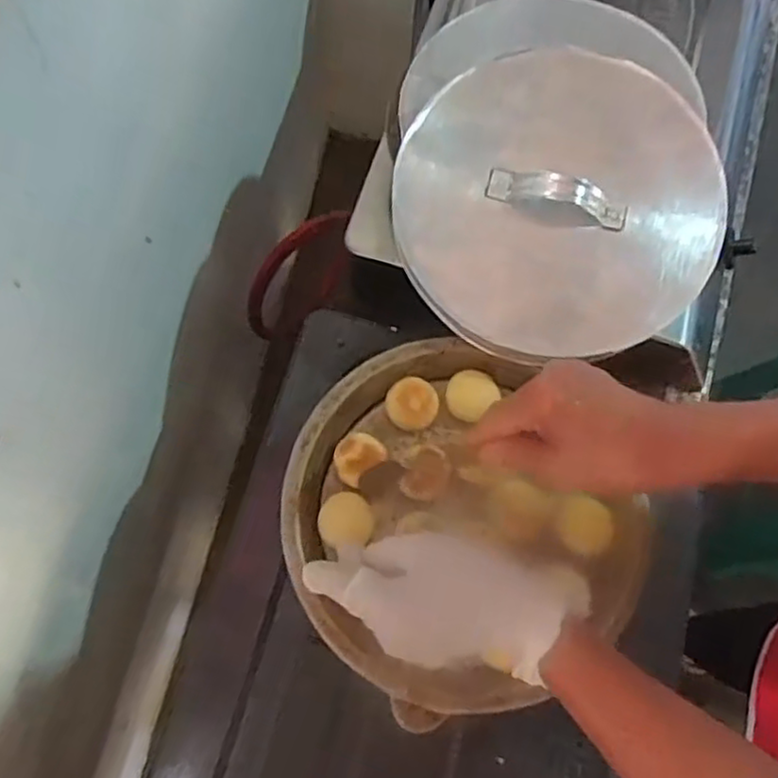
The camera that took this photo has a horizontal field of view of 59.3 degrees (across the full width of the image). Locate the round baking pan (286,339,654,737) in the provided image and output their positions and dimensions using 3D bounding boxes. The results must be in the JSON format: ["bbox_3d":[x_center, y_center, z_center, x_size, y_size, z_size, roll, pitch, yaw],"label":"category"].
[{"bbox_3d":[0.052,0.093,0.512,0.252,0.046,0.255,0,72,0],"label":"round baking pan"}]

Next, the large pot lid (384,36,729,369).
[{"bbox_3d":[0.131,-0.150,0.535,0.239,0.041,0.251,1,72,-3],"label":"large pot lid"}]

